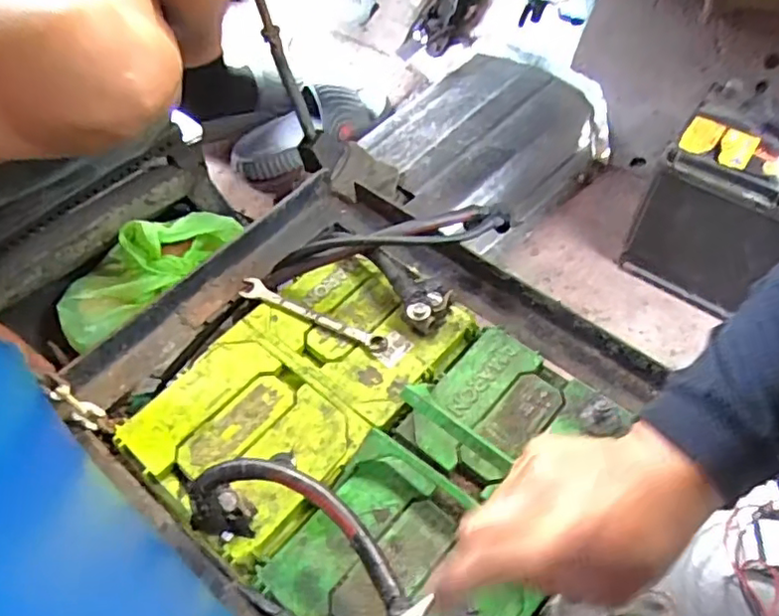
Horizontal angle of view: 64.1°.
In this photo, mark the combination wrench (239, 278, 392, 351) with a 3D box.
[{"bbox_3d":[-0.073,0.005,0.587,0.154,0.011,0.021,18,57,18],"label":"combination wrench"}]

